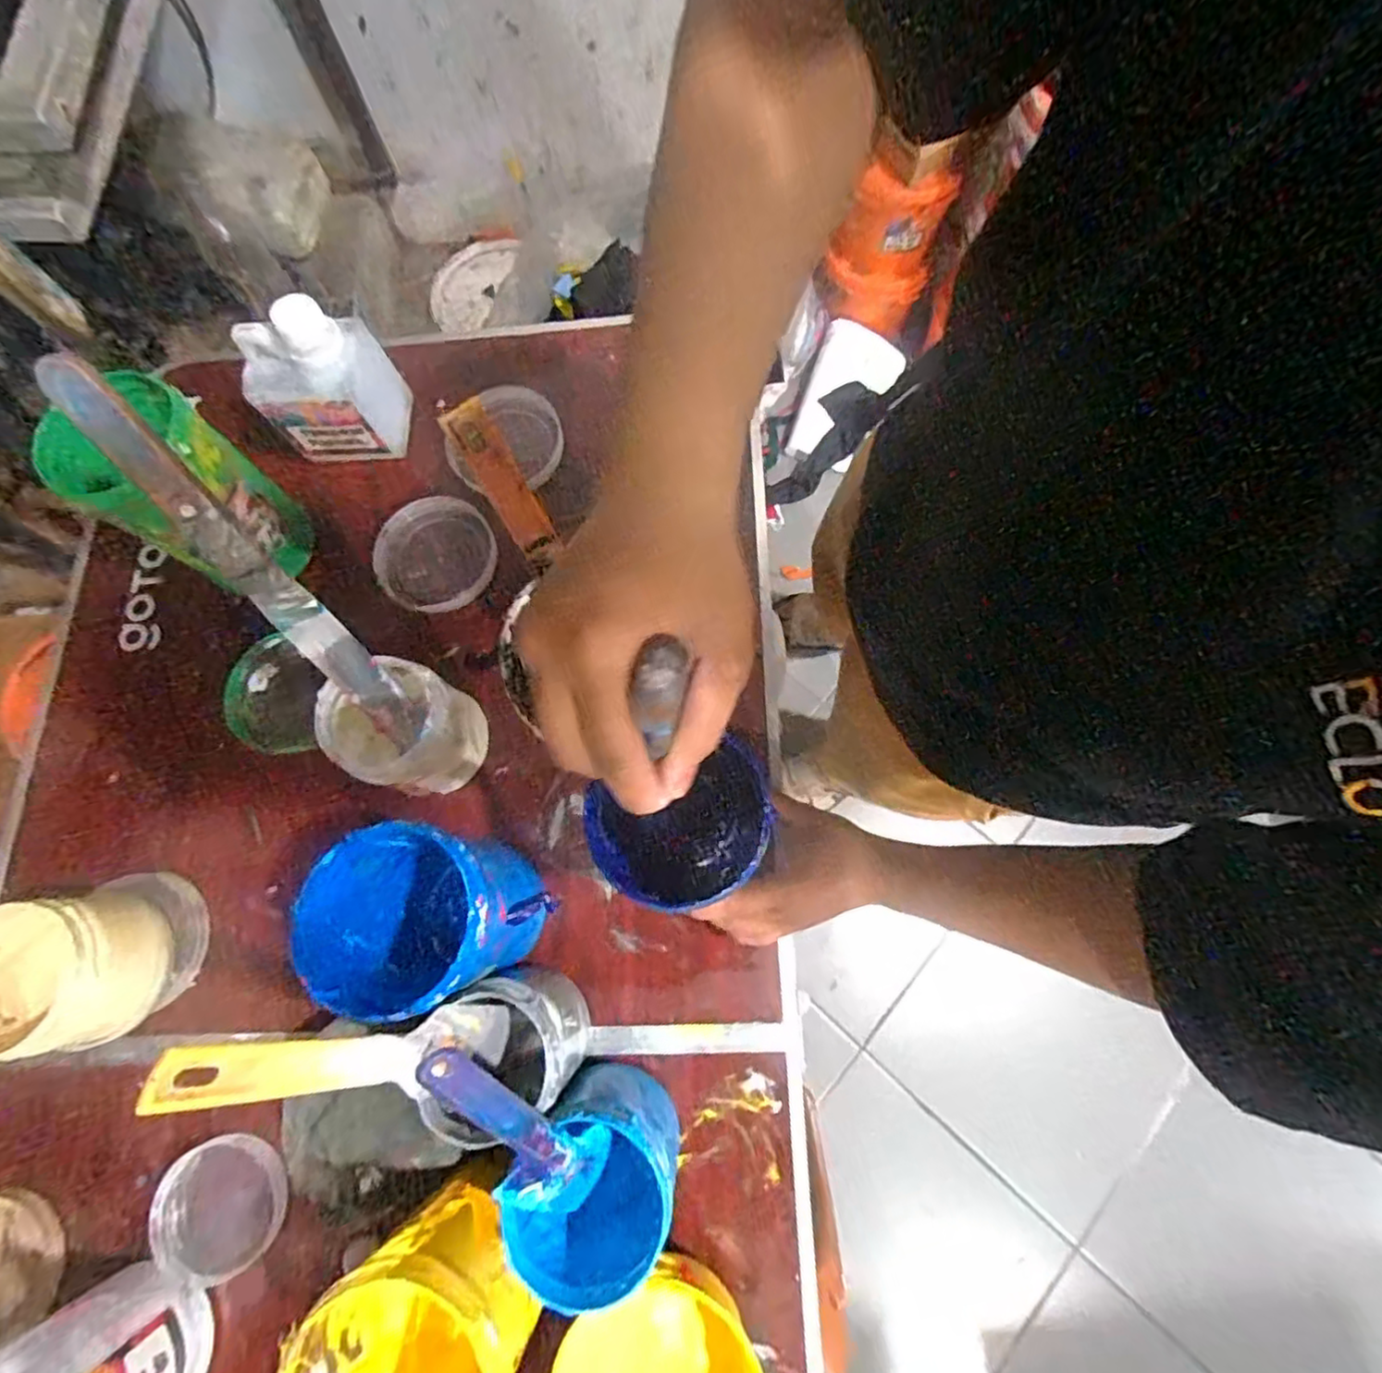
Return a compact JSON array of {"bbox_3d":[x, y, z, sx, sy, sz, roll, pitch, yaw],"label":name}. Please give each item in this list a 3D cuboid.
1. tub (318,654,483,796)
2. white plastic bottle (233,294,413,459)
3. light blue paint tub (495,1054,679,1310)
[{"bbox_3d":[-0.201,0.027,0.466,0.091,0.084,0.090,24,76,6],"label":"tub"},{"bbox_3d":[-0.287,-0.243,0.528,0.099,0.117,0.075,3,75,1],"label":"white plastic bottle"},{"bbox_3d":[-0.056,0.283,0.390,0.082,0.109,0.086,0,75,0],"label":"light blue paint tub"}]

